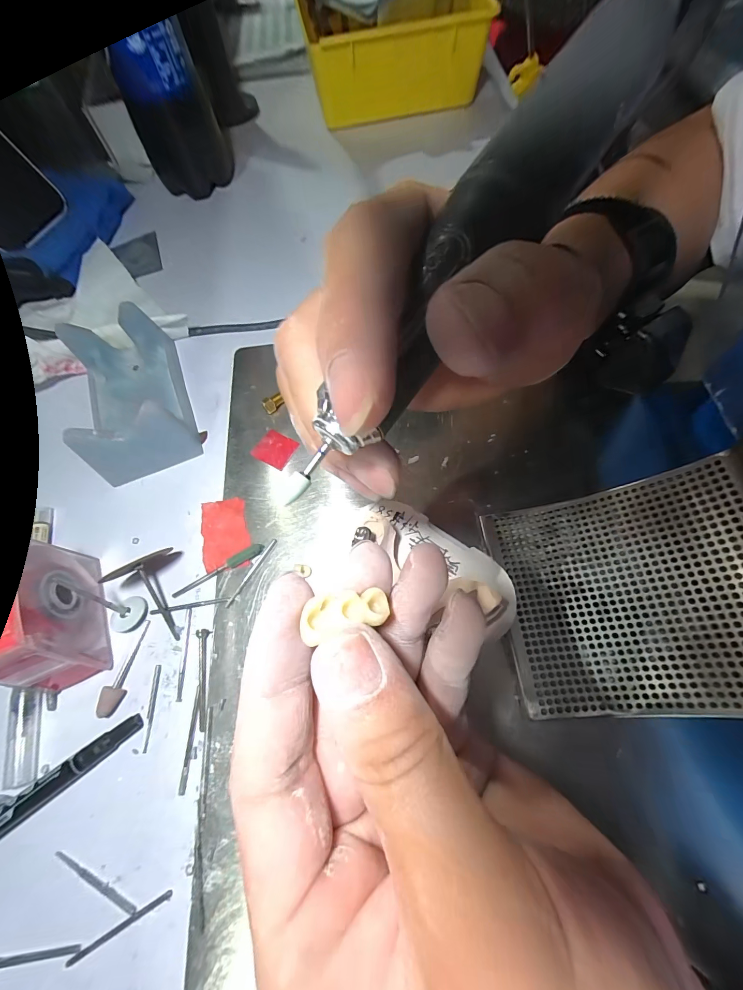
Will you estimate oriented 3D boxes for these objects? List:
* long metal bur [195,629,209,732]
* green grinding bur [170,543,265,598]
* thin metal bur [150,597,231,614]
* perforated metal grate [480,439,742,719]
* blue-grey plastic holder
[{"bbox_3d":[-0.087,0.092,0.180,0.006,0.004,0.046,-8,67,-3],"label":"long metal bur"},{"bbox_3d":[-0.086,0.041,0.199,0.054,0.006,0.007,-27,69,-10],"label":"green grinding bur"},{"bbox_3d":[-0.099,0.060,0.195,0.043,0.004,0.004,-8,67,-3],"label":"thin metal bur"},{"bbox_3d":[0.118,0.041,0.158,0.114,0.016,0.098,-21,62,32],"label":"perforated metal grate"},{"bbox_3d":[-0.158,-0.068,0.230,0.063,0.038,0.107,-23,69,-9],"label":"blue-grey plastic holder"}]

